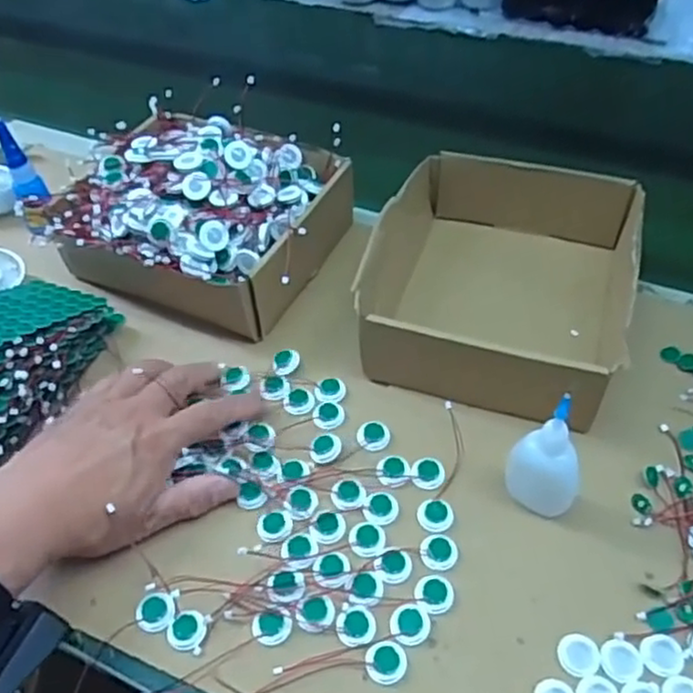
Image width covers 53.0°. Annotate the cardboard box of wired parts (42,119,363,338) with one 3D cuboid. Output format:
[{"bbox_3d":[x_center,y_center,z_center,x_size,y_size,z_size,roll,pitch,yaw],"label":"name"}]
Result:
[{"bbox_3d":[-0.125,-0.120,0.601,0.218,0.088,0.198,20,53,20],"label":"cardboard box of wired parts"}]

